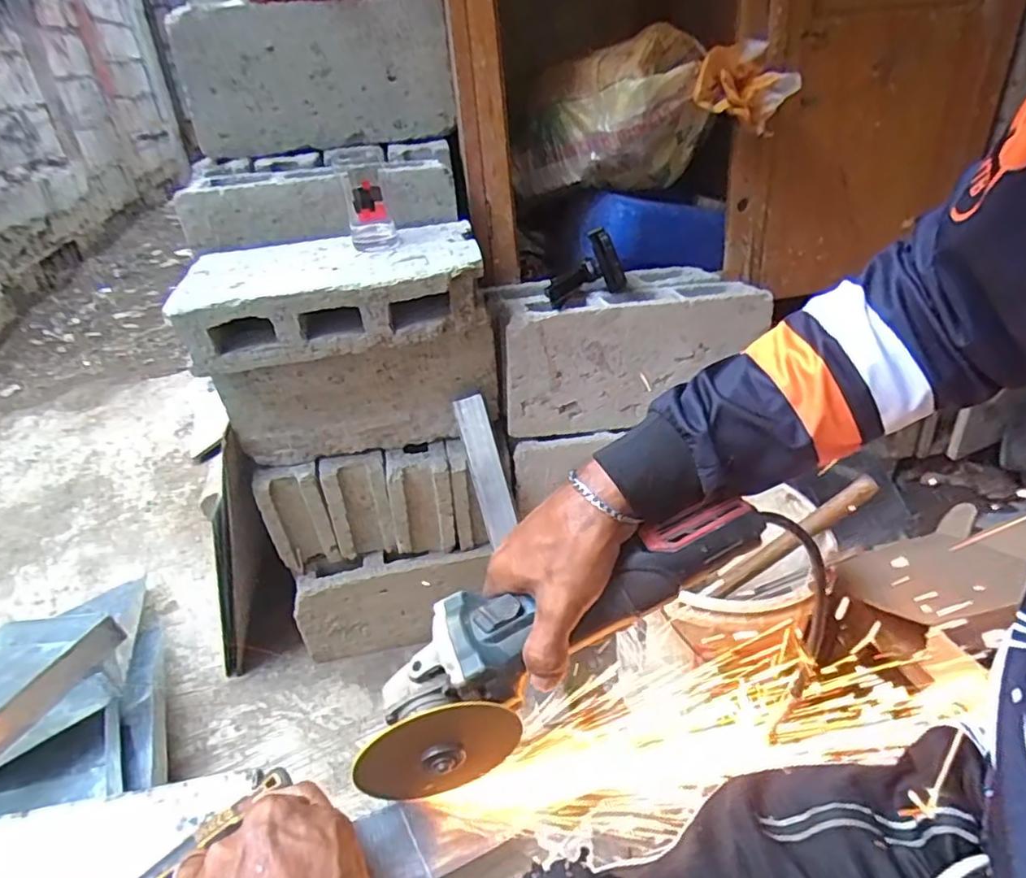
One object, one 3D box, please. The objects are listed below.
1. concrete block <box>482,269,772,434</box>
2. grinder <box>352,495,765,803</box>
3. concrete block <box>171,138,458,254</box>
[{"bbox_3d":[0.172,-0.153,0.986,0.391,0.183,0.179,-8,31,-6],"label":"concrete block"},{"bbox_3d":[0.029,0.125,0.390,0.281,0.078,0.078,-31,34,0],"label":"grinder"},{"bbox_3d":[-0.292,-0.381,0.947,0.396,0.101,0.165,-10,31,-9],"label":"concrete block"}]

